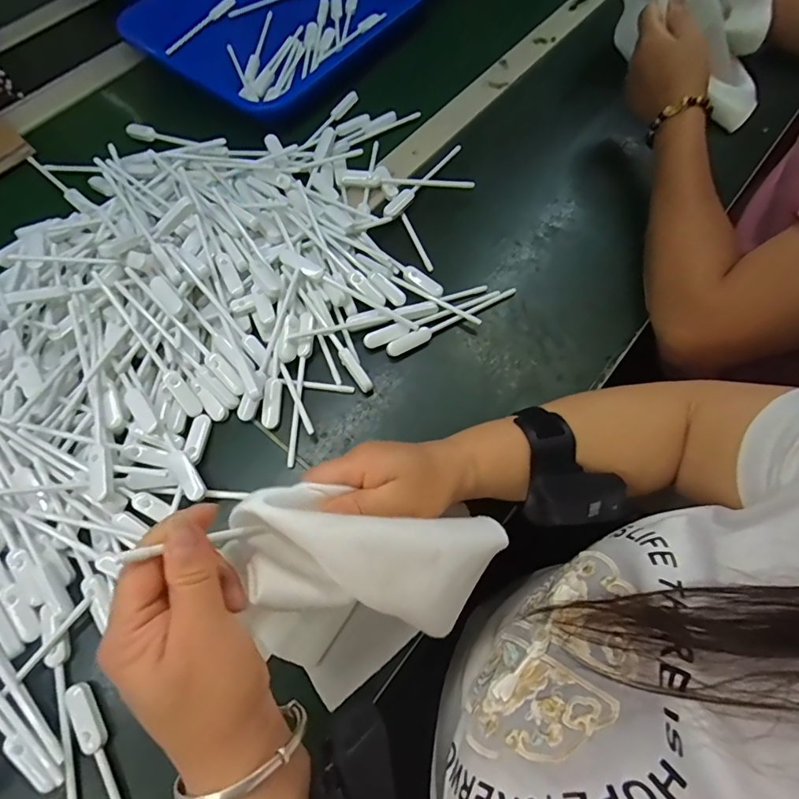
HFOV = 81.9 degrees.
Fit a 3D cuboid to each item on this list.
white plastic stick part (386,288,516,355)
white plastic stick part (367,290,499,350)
[{"bbox_3d":[0.051,-0.076,0.438,0.140,0.009,0.012,-28,72,-13],"label":"white plastic stick part"},{"bbox_3d":[0.032,-0.081,0.438,0.141,0.011,0.015,-25,72,-12],"label":"white plastic stick part"}]

